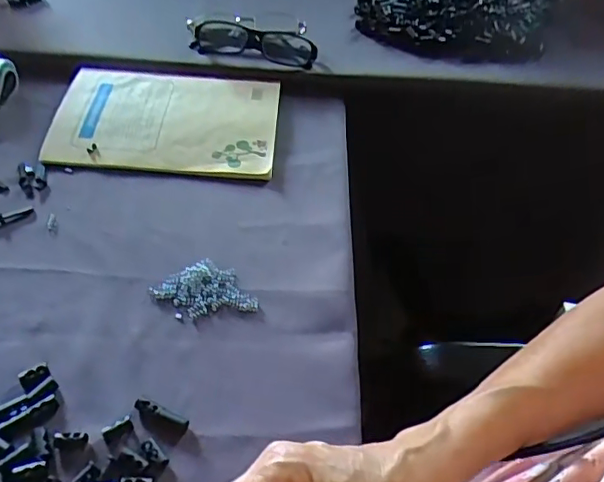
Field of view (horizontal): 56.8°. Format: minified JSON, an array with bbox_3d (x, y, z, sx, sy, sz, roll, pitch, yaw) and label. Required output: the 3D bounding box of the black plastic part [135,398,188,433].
[{"bbox_3d":[-0.088,0.108,0.349,0.037,0.005,0.009,21,50,15],"label":"black plastic part"}]

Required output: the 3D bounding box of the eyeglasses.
[{"bbox_3d":[-0.052,-0.208,0.592,0.131,0.033,0.031,6,48,3],"label":"eyeglasses"}]

